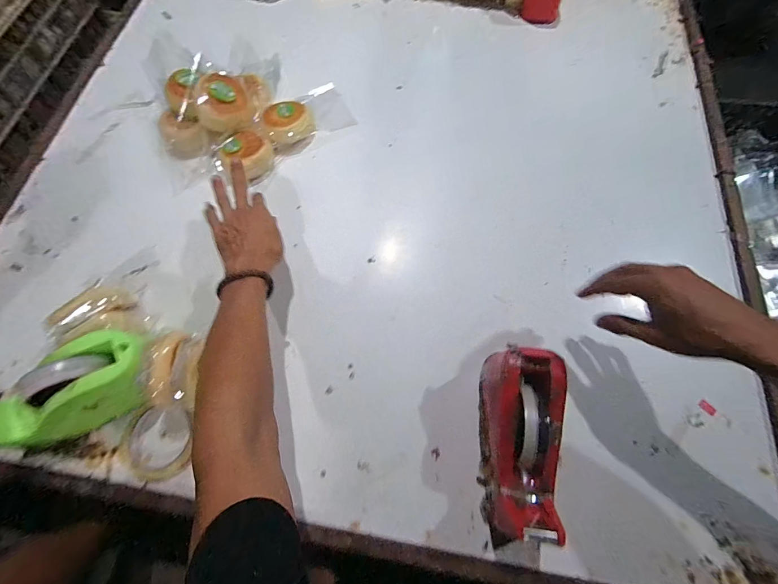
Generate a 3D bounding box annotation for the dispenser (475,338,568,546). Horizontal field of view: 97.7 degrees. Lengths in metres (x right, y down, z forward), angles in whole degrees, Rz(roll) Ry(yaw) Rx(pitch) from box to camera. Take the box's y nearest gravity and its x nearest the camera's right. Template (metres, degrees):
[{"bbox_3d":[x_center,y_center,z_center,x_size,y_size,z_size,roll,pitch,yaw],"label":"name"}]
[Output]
[{"bbox_3d":[0.152,0.180,0.400,0.082,0.113,0.213,3,72,1],"label":"dispenser"}]

